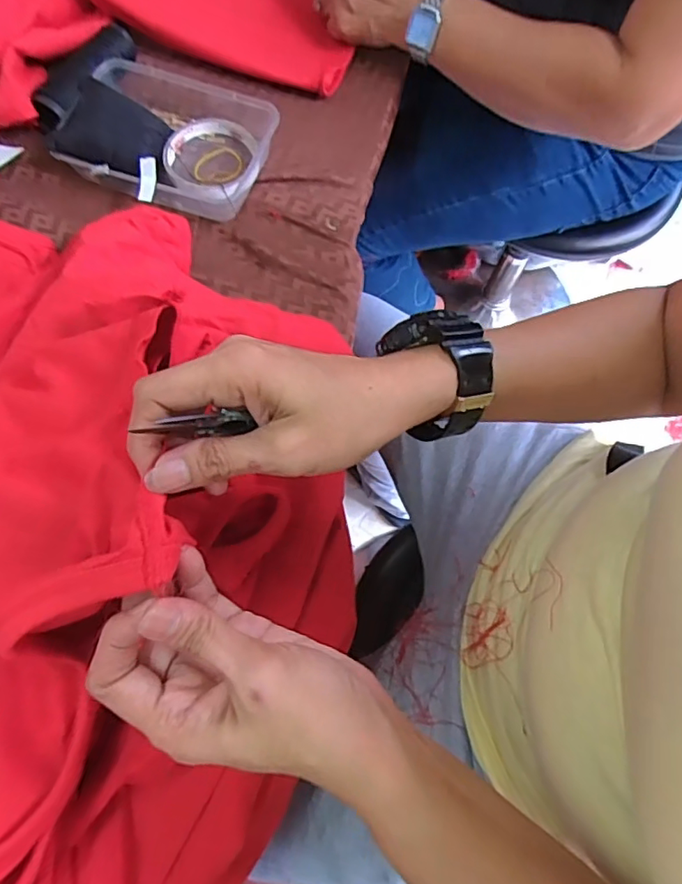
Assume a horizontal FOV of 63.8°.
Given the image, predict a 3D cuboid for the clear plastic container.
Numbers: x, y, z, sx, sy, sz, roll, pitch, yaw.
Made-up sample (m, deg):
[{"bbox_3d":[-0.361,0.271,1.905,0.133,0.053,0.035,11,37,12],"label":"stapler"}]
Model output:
[{"bbox_3d":[-0.154,-0.267,0.489,0.164,0.035,0.130,23,74,5],"label":"clear plastic container"}]

